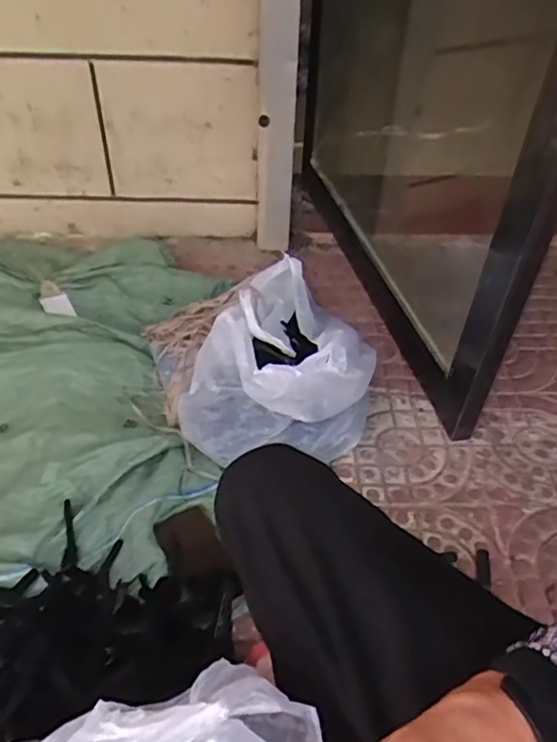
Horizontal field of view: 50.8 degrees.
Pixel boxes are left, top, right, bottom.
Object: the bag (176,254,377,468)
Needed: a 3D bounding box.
[{"bbox_3d":[0.023,-0.032,1.032,0.289,0.207,0.404,14,45,12],"label":"bag"}]

